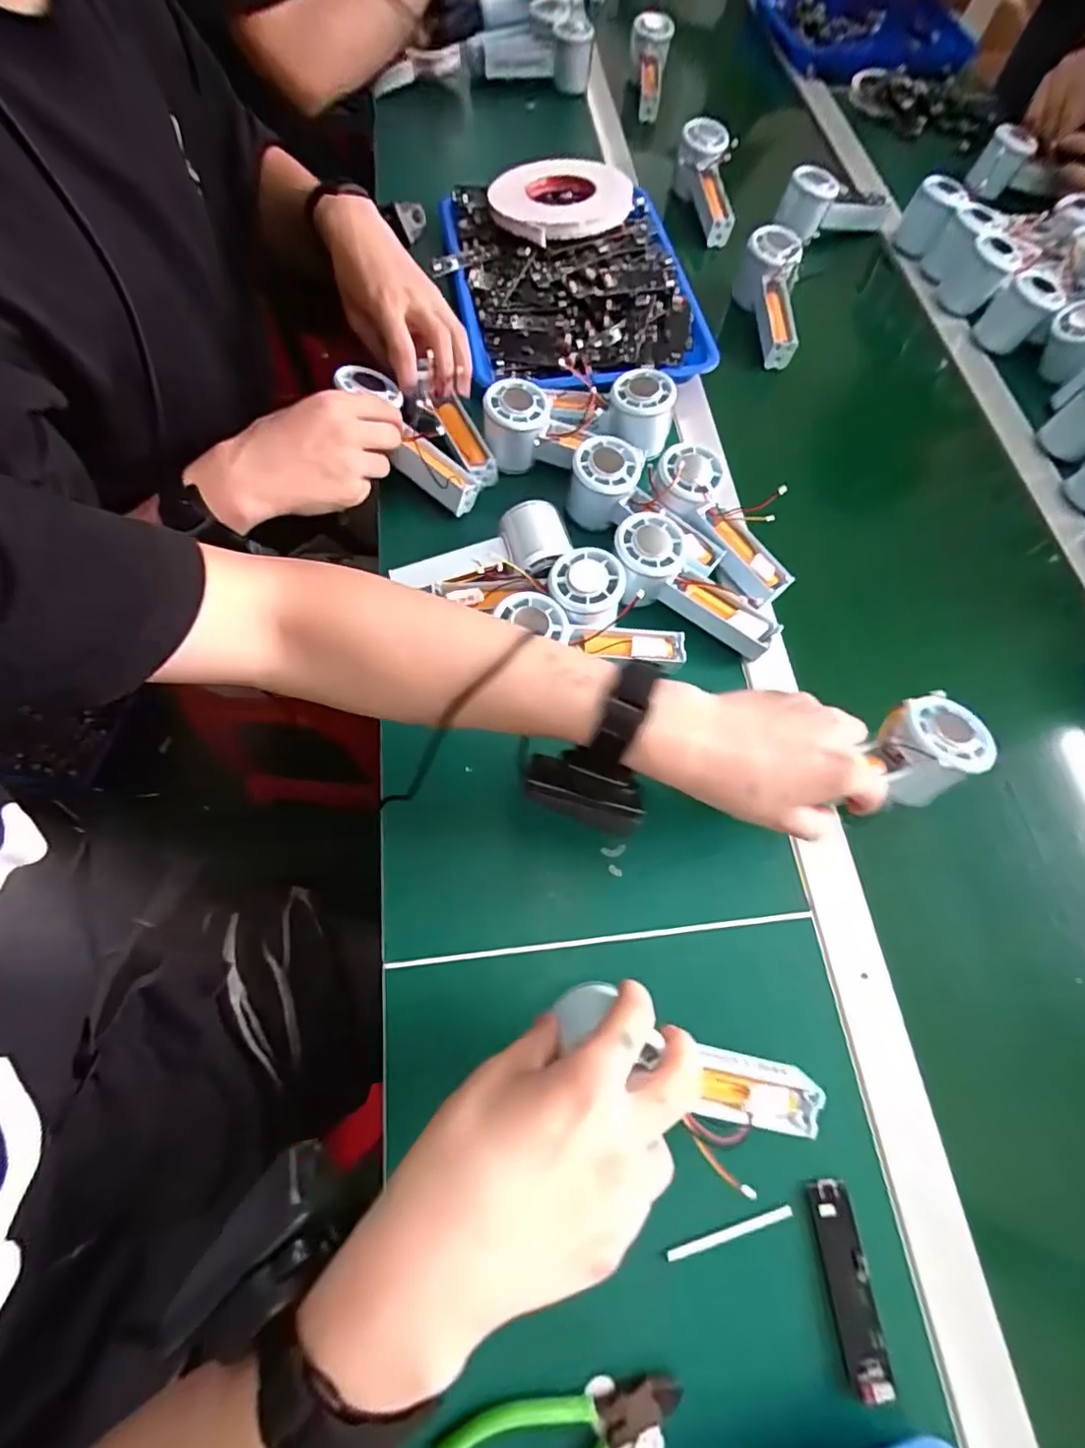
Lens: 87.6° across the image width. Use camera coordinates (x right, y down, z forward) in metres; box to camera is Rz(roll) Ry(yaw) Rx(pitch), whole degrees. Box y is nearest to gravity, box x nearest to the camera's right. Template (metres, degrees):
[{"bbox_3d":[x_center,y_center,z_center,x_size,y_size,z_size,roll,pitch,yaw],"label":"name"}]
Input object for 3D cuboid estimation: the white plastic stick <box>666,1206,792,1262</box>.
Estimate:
[{"bbox_3d":[0.108,0.293,0.325,0.076,0.004,0.005,-14,69,-7],"label":"white plastic stick"}]

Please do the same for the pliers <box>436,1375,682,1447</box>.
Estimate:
[{"bbox_3d":[0.011,0.365,0.287,0.122,0.009,0.054,-22,71,-13],"label":"pliers"}]

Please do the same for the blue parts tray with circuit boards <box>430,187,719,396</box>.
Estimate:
[{"bbox_3d":[0.031,-0.460,0.598,0.247,0.057,0.340,-11,69,-9],"label":"blue parts tray with circuit boards"}]

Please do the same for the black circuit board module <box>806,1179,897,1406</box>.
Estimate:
[{"bbox_3d":[0.173,0.312,0.316,0.025,0.010,0.090,-3,68,-5],"label":"black circuit board module"}]

